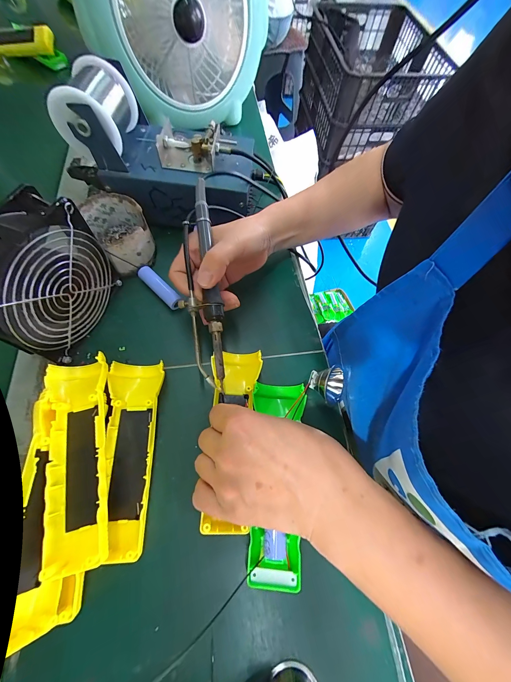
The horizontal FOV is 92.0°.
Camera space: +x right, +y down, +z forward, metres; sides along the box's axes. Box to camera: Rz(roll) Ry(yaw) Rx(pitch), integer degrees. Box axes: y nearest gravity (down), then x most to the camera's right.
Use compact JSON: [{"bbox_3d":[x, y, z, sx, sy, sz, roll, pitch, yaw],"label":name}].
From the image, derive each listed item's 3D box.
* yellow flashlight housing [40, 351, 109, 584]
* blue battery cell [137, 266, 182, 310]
[{"bbox_3d":[-0.149,0.096,0.215,0.050,0.036,0.159,-11,67,-8],"label":"yellow flashlight housing"},{"bbox_3d":[-0.117,-0.065,0.302,0.067,0.015,0.016,42,71,15],"label":"blue battery cell"}]

